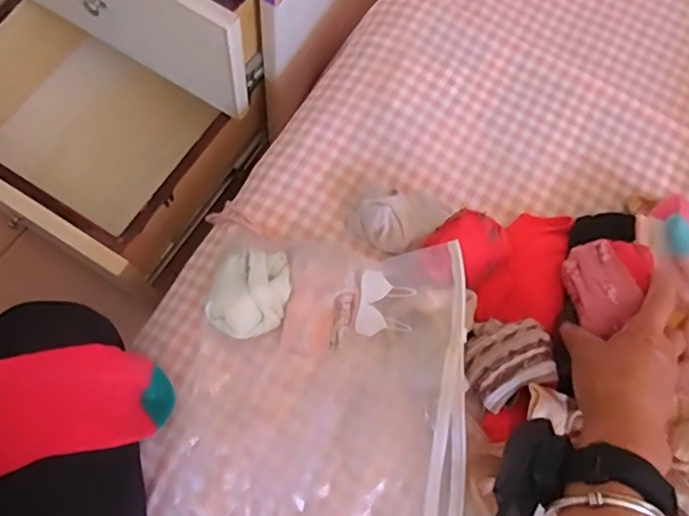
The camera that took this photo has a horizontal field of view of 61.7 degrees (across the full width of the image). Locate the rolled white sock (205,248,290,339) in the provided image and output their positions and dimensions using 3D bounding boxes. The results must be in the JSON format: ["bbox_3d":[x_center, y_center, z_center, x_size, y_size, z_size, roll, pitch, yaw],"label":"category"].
[{"bbox_3d":[-0.086,0.032,0.514,0.071,0.042,0.077,7,71,-1],"label":"rolled white sock"}]

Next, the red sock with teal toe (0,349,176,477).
[{"bbox_3d":[-0.243,0.130,0.426,0.200,0.091,0.095,-30,75,-11],"label":"red sock with teal toe"}]

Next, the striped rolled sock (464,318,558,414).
[{"bbox_3d":[0.136,0.083,0.480,0.065,0.044,0.069,1,72,-2],"label":"striped rolled sock"}]

